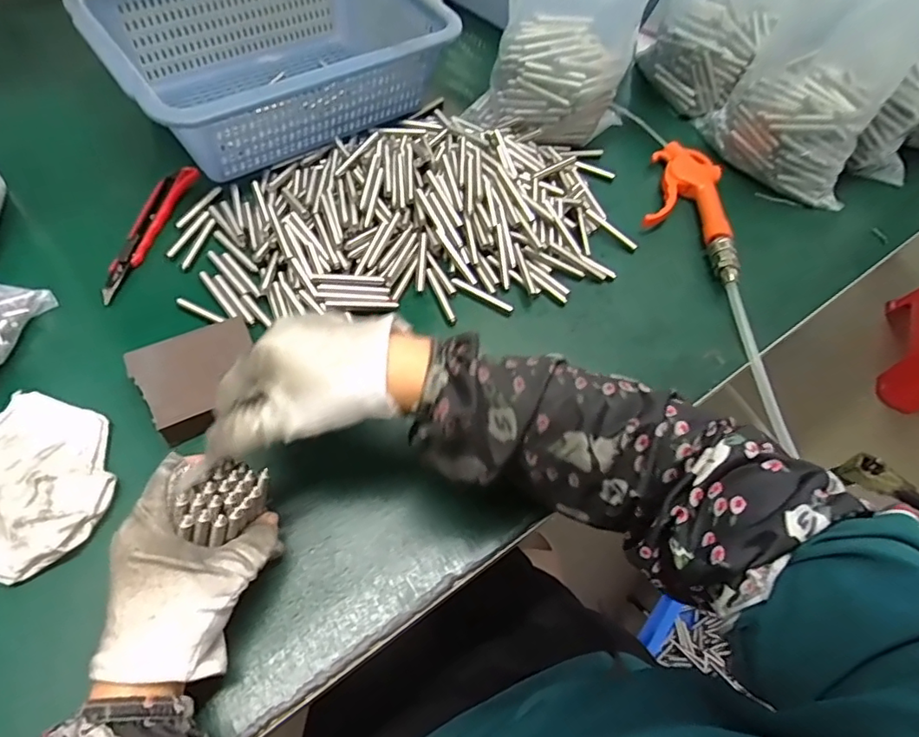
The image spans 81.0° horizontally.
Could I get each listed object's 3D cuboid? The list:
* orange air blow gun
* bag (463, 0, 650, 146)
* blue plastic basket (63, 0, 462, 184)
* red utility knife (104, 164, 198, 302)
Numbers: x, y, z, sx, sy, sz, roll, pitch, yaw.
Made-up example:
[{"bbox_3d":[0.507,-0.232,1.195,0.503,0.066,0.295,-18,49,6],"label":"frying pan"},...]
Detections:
[{"bbox_3d":[0.222,-0.160,0.522,0.075,0.021,0.179,13,57,2],"label":"orange air blow gun"},{"bbox_3d":[0.101,-0.323,0.515,0.119,0.191,0.121,-38,69,-26],"label":"bag"},{"bbox_3d":[-0.187,-0.321,0.544,0.304,0.088,0.251,-31,66,-23],"label":"blue plastic basket"},{"bbox_3d":[-0.268,-0.120,0.458,0.025,0.008,0.150,13,57,2],"label":"red utility knife"}]

